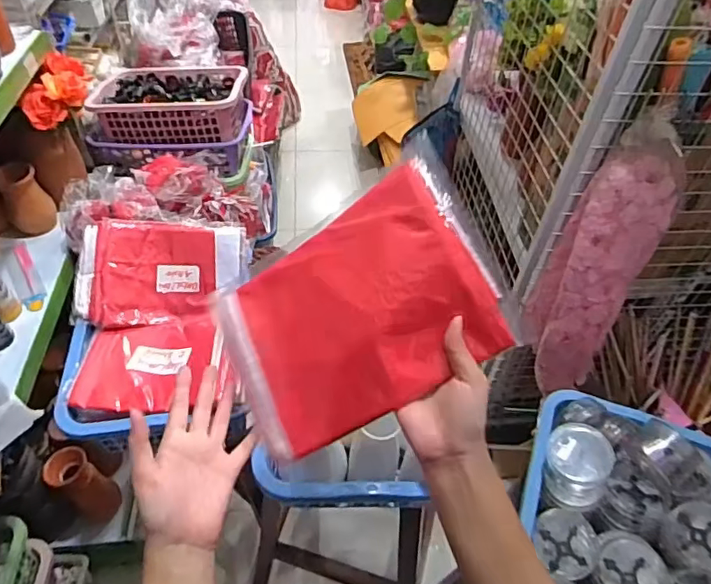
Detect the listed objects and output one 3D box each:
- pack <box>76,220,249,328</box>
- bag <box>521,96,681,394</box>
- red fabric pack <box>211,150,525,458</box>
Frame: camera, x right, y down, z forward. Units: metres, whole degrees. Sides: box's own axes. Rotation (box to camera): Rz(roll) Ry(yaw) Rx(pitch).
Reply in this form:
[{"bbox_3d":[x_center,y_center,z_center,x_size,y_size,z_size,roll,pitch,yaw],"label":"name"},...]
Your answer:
[{"bbox_3d":[-0.359,-0.036,0.989,0.295,0.026,0.189,0,89,-15],"label":"pack"},{"bbox_3d":[0.459,-0.047,0.999,0.162,0.564,0.161,21,51,14],"label":"bag"},{"bbox_3d":[-0.003,0.021,0.472,0.258,0.033,0.176,-32,73,21],"label":"red fabric pack"}]

